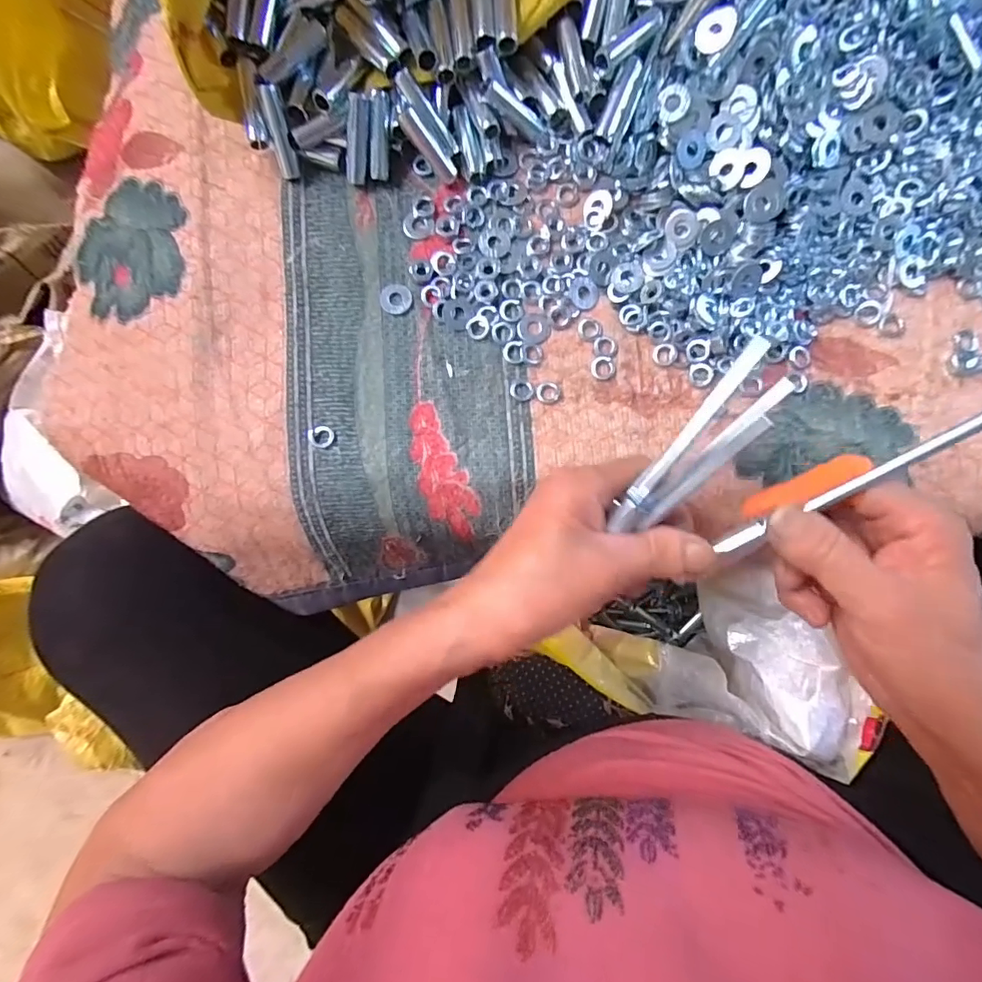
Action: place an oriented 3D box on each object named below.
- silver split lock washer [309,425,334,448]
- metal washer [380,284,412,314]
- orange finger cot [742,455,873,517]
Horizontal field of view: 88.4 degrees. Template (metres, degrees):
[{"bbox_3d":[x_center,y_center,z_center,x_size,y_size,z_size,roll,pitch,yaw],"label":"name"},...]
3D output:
[{"bbox_3d":[-0.097,-0.031,0.289,0.014,0.004,0.012,-10,88,2],"label":"silver split lock washer"},{"bbox_3d":[-0.057,-0.114,0.299,0.019,0.004,0.017,45,90,2],"label":"metal washer"},{"bbox_3d":[0.149,-0.002,0.240,0.055,0.009,0.011,-28,94,22],"label":"orange finger cot"}]

